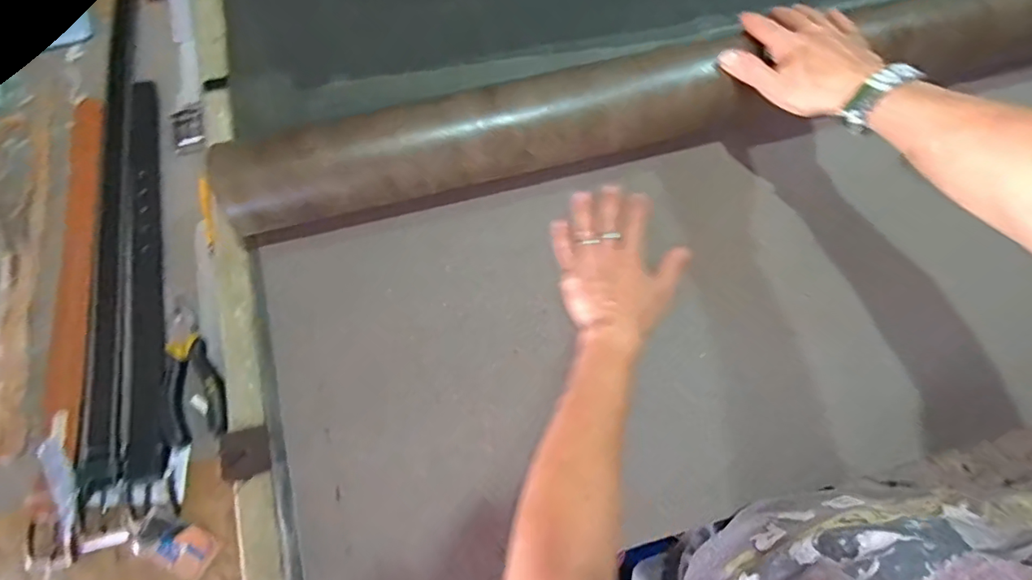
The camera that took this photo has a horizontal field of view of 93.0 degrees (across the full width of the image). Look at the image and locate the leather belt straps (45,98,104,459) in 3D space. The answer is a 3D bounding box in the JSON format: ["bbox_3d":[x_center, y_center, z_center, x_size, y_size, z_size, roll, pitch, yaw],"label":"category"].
[{"bbox_3d":[-0.493,-0.034,0.549,0.045,0.013,0.418,-11,73,0],"label":"leather belt straps"}]

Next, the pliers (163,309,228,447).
[{"bbox_3d":[-0.338,0.086,0.514,0.060,0.017,0.137,-14,75,-4],"label":"pliers"}]

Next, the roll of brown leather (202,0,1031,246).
[{"bbox_3d":[0.199,-0.225,0.528,1.046,0.090,0.109,-14,75,-4],"label":"roll of brown leather"}]

